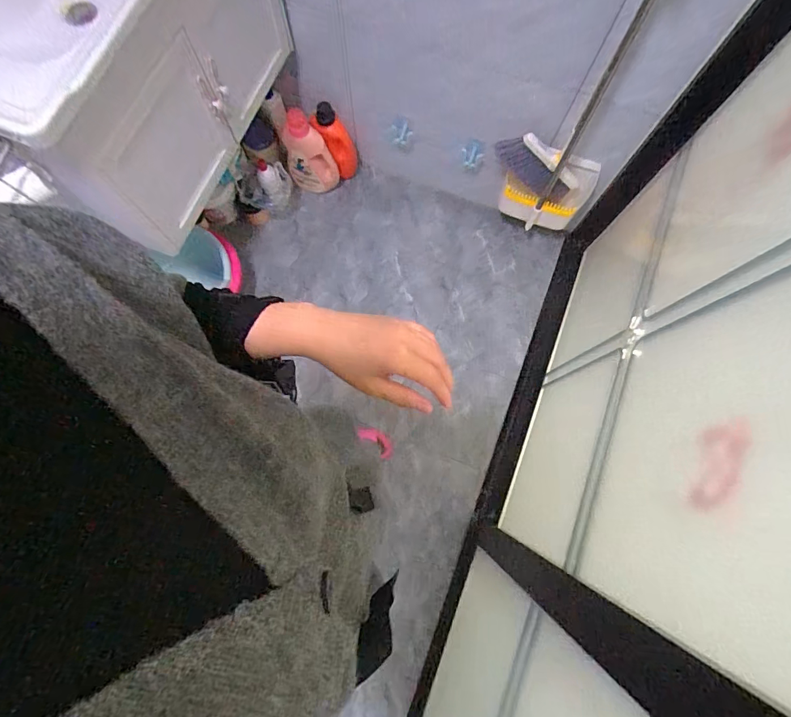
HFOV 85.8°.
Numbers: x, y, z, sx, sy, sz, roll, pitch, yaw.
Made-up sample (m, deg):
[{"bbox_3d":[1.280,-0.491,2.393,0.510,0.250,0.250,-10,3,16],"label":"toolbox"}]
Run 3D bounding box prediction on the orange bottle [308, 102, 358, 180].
[{"bbox_3d":[-0.177,-0.656,1.295,0.065,0.240,0.073,31,77,31],"label":"orange bottle"}]

